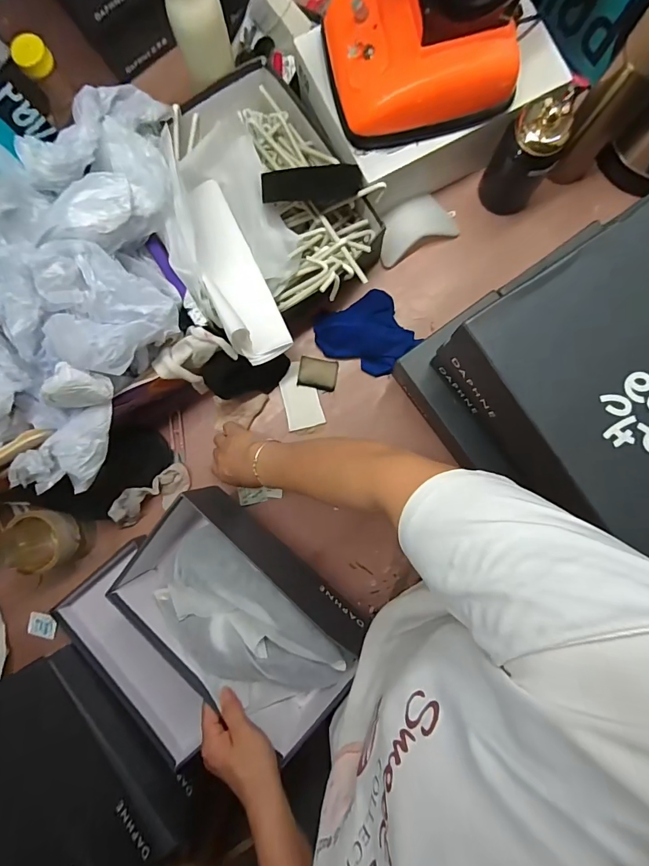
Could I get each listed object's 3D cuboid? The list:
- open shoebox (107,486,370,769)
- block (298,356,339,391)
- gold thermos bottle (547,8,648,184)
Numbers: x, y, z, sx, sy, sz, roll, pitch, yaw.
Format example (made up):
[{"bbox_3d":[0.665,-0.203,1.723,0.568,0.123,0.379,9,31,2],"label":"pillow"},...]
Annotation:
[{"bbox_3d":[-0.104,0.227,0.535,0.309,0.123,0.175,41,90,3],"label":"open shoebox"},{"bbox_3d":[-0.010,-0.091,0.635,0.058,0.010,0.045,8,89,2],"label":"block"},{"bbox_3d":[0.363,-0.415,0.519,0.074,0.244,0.063,-45,87,0],"label":"gold thermos bottle"}]

